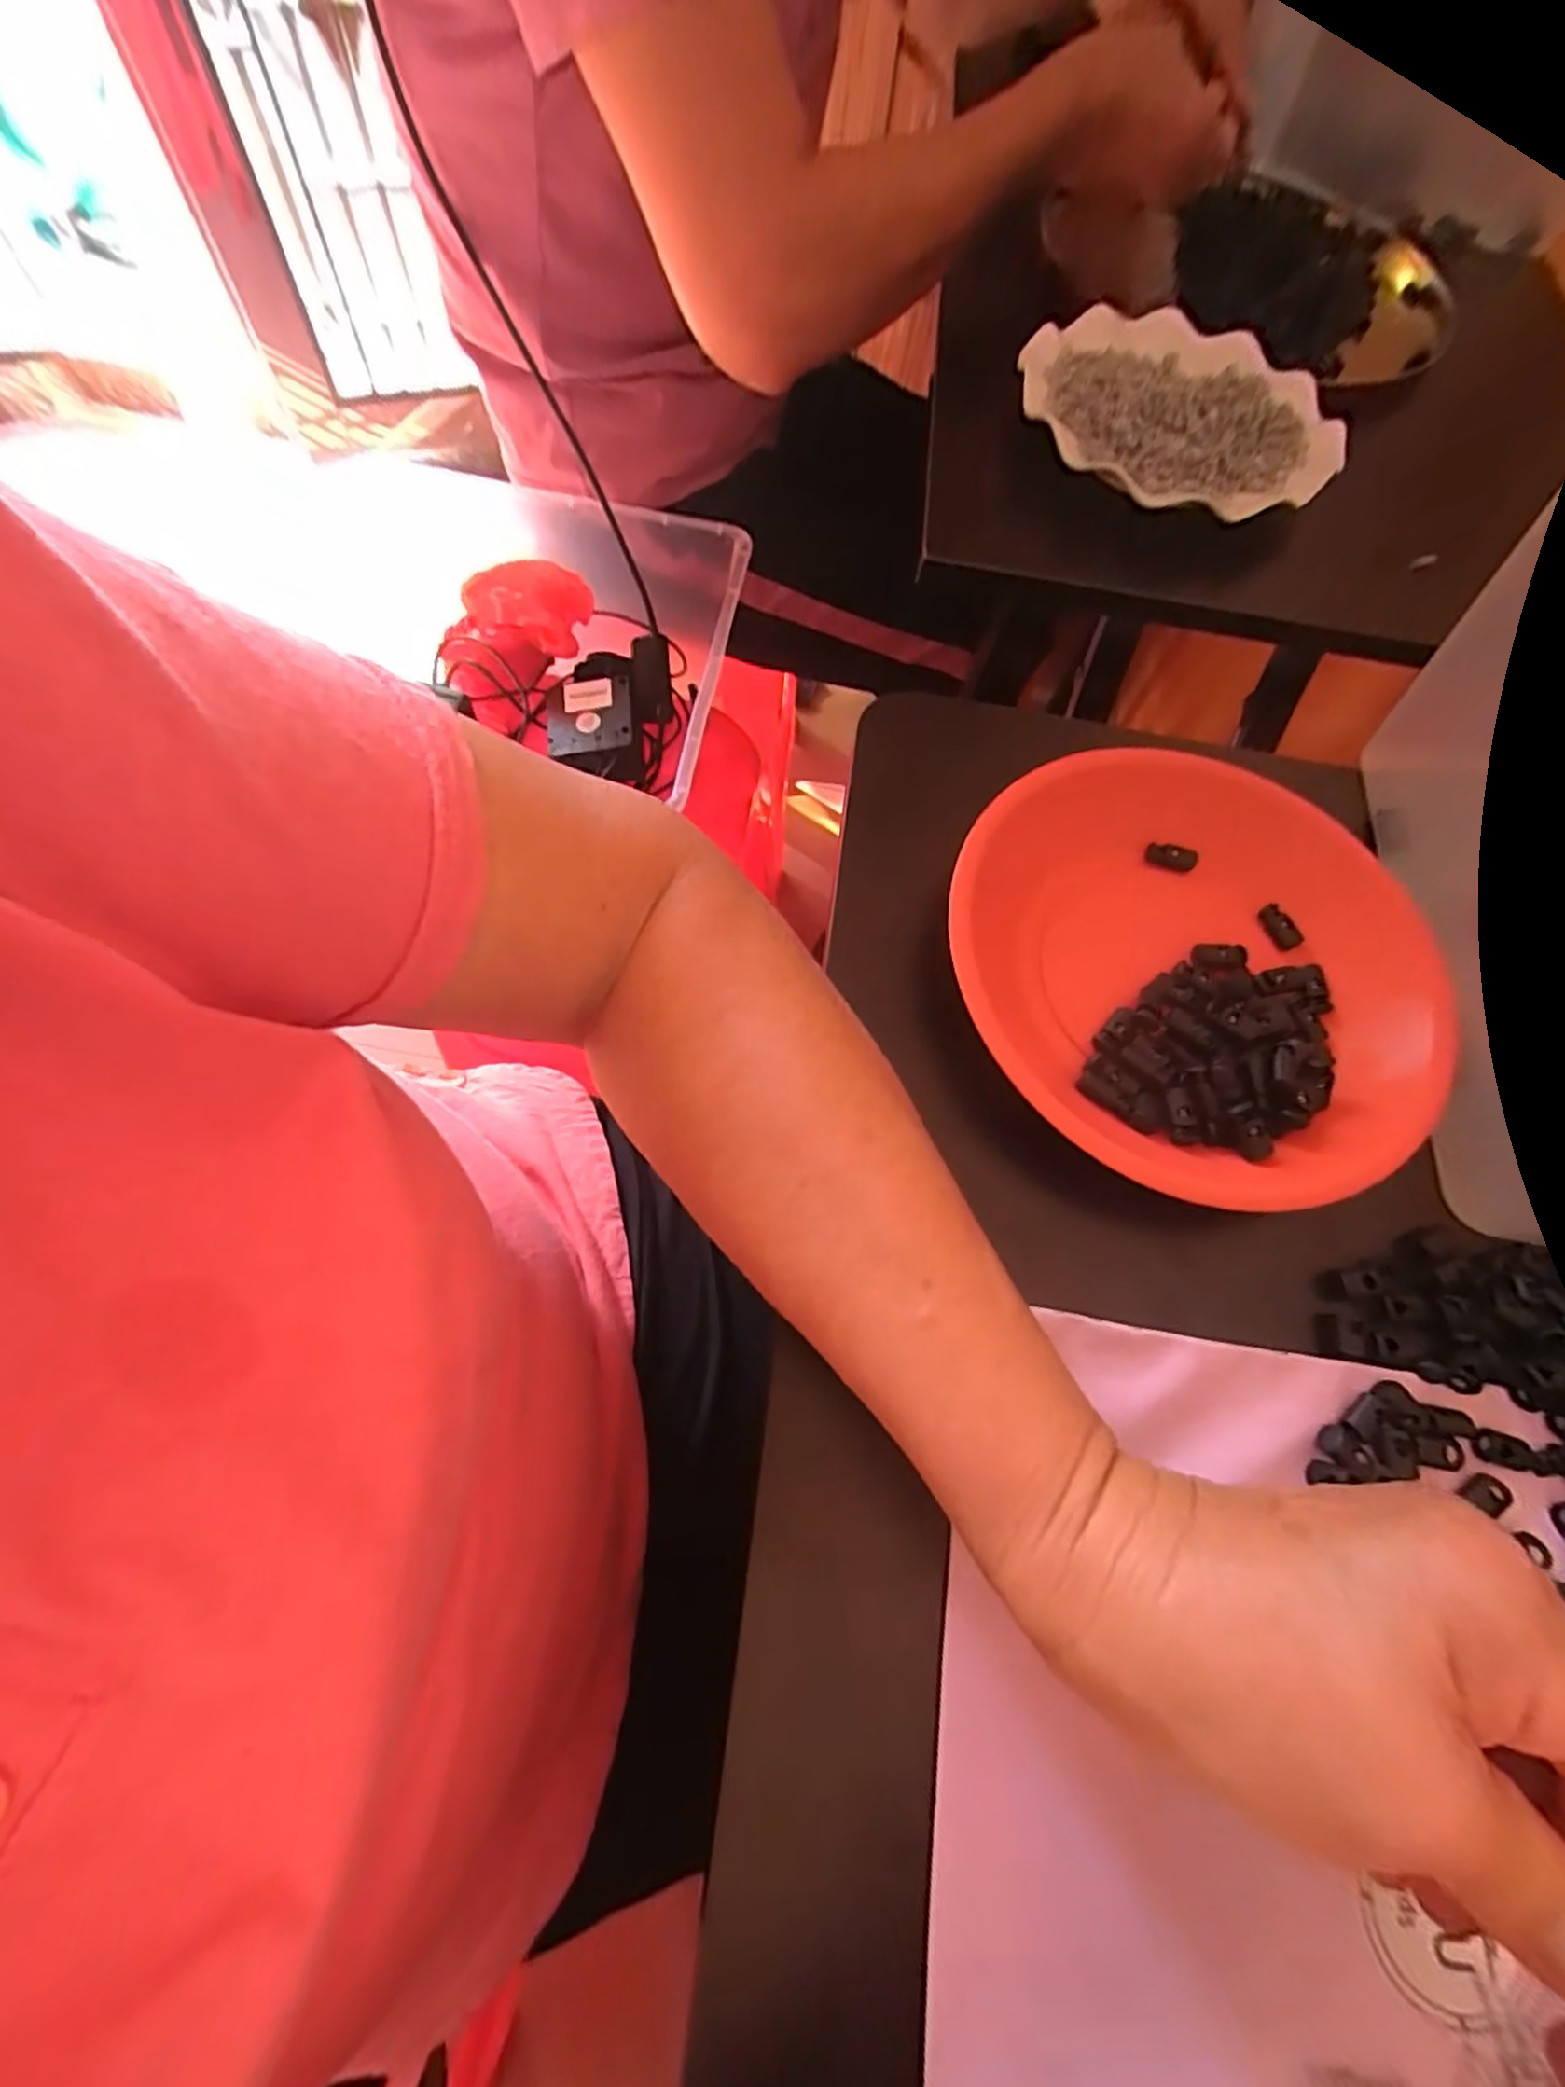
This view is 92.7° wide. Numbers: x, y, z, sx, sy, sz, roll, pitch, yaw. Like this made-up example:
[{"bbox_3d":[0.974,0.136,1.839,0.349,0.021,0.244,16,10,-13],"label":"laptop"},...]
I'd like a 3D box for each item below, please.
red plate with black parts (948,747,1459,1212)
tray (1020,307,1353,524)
[{"bbox_3d":[0.165,-0.034,0.300,0.185,0.034,0.192,2,67,-5],"label":"red plate with black parts"},{"bbox_3d":[0.227,-0.365,0.429,0.178,0.021,0.155,21,67,4],"label":"tray"}]

